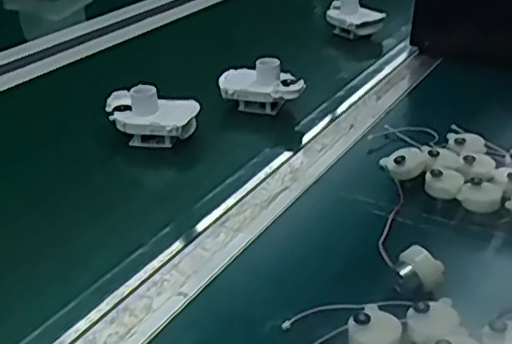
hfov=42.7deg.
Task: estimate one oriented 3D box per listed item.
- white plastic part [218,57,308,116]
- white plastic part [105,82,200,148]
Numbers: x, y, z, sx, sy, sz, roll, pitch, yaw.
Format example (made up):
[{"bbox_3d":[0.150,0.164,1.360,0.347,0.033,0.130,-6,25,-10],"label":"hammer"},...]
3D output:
[{"bbox_3d":[0.005,-0.095,0.750,0.091,0.055,0.060,-2,29,-3],"label":"white plastic part"},{"bbox_3d":[-0.113,-0.060,0.689,0.095,0.055,0.061,3,30,6],"label":"white plastic part"}]

